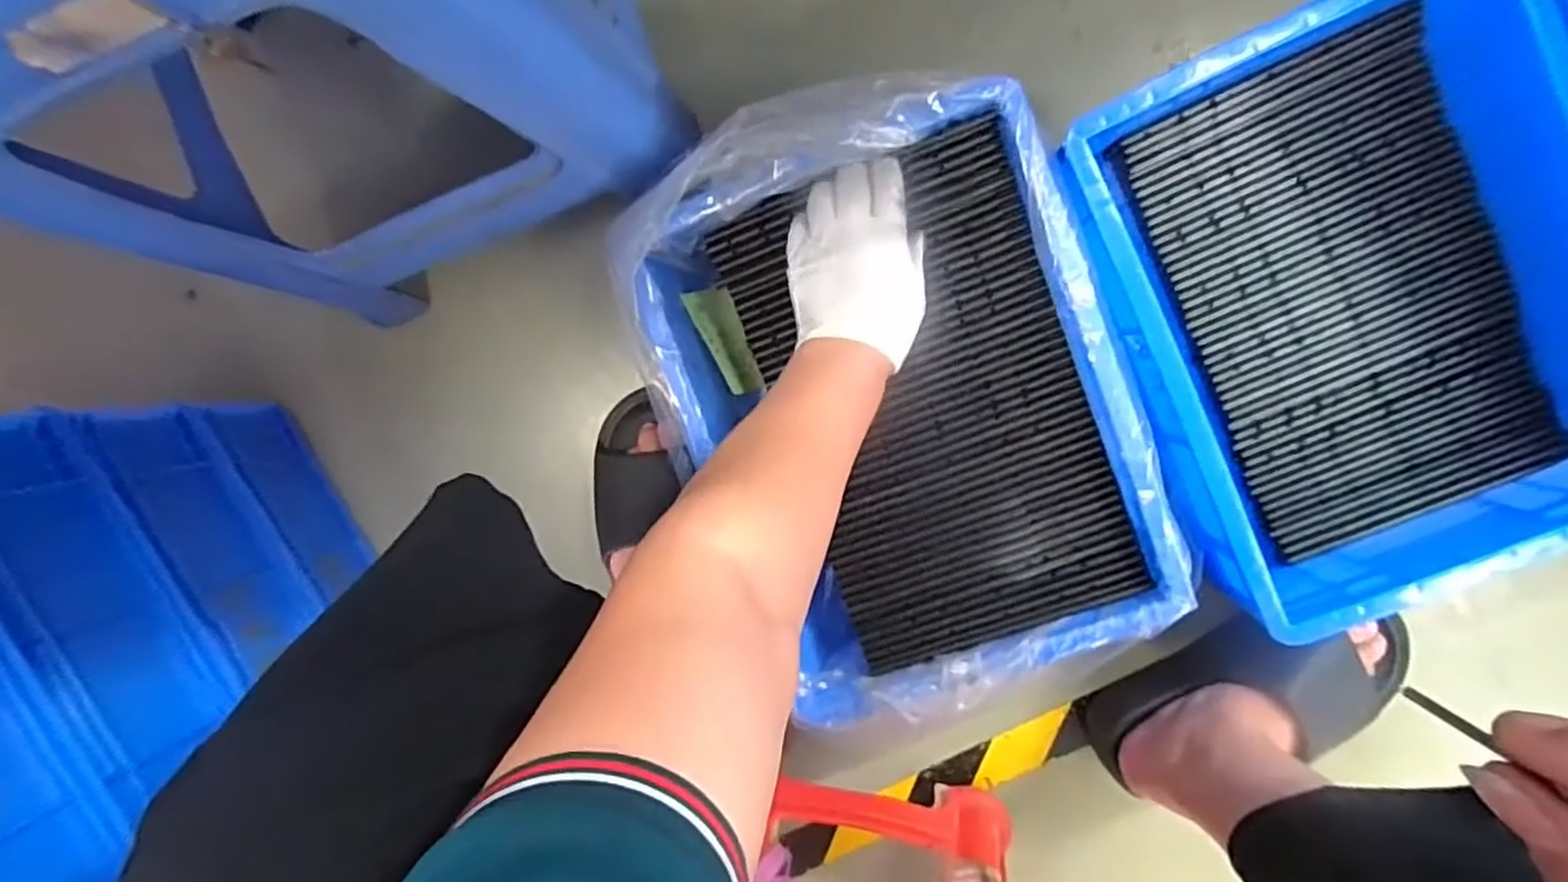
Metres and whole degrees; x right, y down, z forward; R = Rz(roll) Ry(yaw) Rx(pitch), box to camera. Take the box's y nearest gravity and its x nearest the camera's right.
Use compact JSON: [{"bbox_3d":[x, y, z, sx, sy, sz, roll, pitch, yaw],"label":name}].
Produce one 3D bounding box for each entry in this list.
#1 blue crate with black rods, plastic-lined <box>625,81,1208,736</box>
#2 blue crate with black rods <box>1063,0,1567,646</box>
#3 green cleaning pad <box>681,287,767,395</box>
[{"bbox_3d":[0.080,-0.033,0.583,0.327,0.097,0.441,-19,95,8],"label":"blue crate with black rods, plastic-lined"},{"bbox_3d":[0.418,-0.102,0.561,0.319,0.110,0.400,-23,94,8],"label":"blue crate with black rods"},{"bbox_3d":[-0.048,-0.085,0.635,0.030,0.048,0.096,-25,94,8],"label":"green cleaning pad"}]

